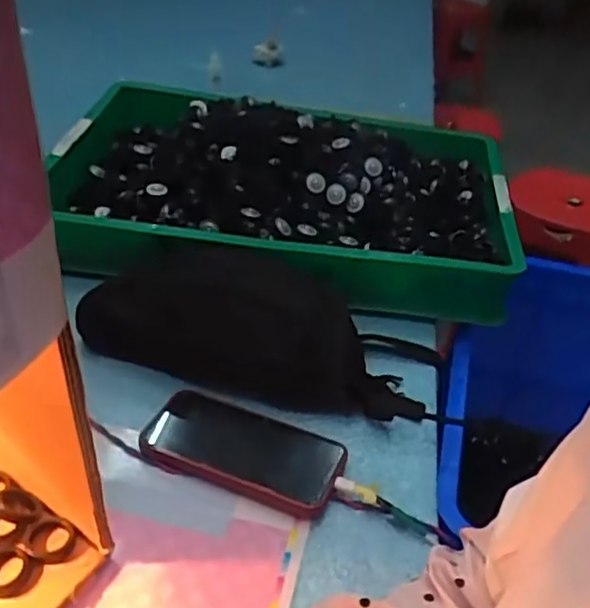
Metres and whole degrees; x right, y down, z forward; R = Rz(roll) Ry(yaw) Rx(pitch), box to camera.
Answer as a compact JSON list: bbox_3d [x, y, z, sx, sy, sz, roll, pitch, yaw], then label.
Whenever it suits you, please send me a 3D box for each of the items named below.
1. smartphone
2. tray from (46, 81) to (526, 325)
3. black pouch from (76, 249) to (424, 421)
[{"bbox_3d":[-0.043,0.121,0.555,0.160,0.018,0.080,17,37,14],"label":"smartphone"},{"bbox_3d":[-0.013,-0.149,0.814,0.523,0.108,0.362,7,36,1],"label":"tray"},{"bbox_3d":[-0.036,0.017,0.637,0.309,0.086,0.121,16,37,13],"label":"black pouch"}]

